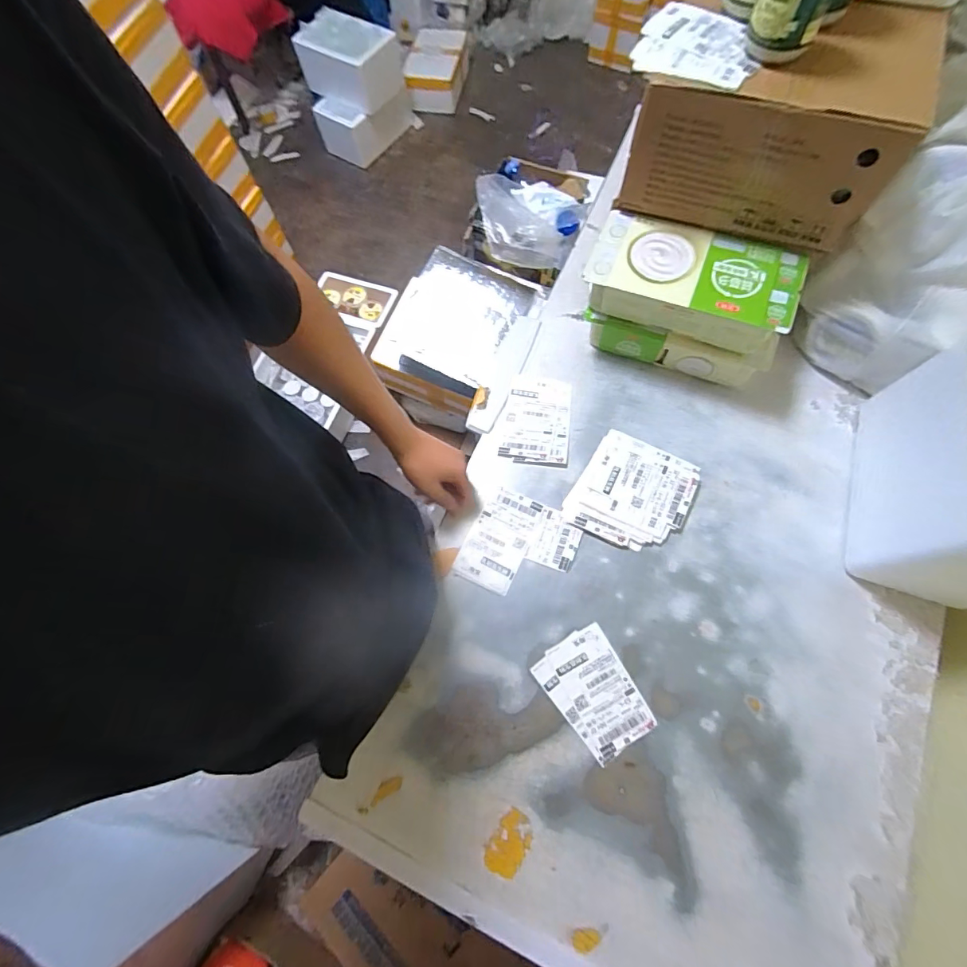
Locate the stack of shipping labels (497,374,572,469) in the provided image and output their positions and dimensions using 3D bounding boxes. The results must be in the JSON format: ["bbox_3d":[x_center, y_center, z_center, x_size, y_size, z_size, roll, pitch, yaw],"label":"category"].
[{"bbox_3d":[0.077,-0.091,0.671,0.095,0.011,0.139,7,72,5],"label":"stack of shipping labels"}]

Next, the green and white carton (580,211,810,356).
[{"bbox_3d":[0.264,-0.261,0.601,0.246,0.067,0.120,21,74,9],"label":"green and white carton"}]

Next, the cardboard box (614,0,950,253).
[{"bbox_3d":[0.322,-0.412,0.535,0.260,0.157,0.157,19,73,8],"label":"cardboard box"}]

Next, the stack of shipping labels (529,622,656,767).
[{"bbox_3d":[0.132,0.248,0.551,0.096,0.004,0.131,-33,73,-8],"label":"stack of shipping labels"}]

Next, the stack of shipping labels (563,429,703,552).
[{"bbox_3d":[0.200,0.013,0.617,0.143,0.015,0.152,28,75,11],"label":"stack of shipping labels"}]

